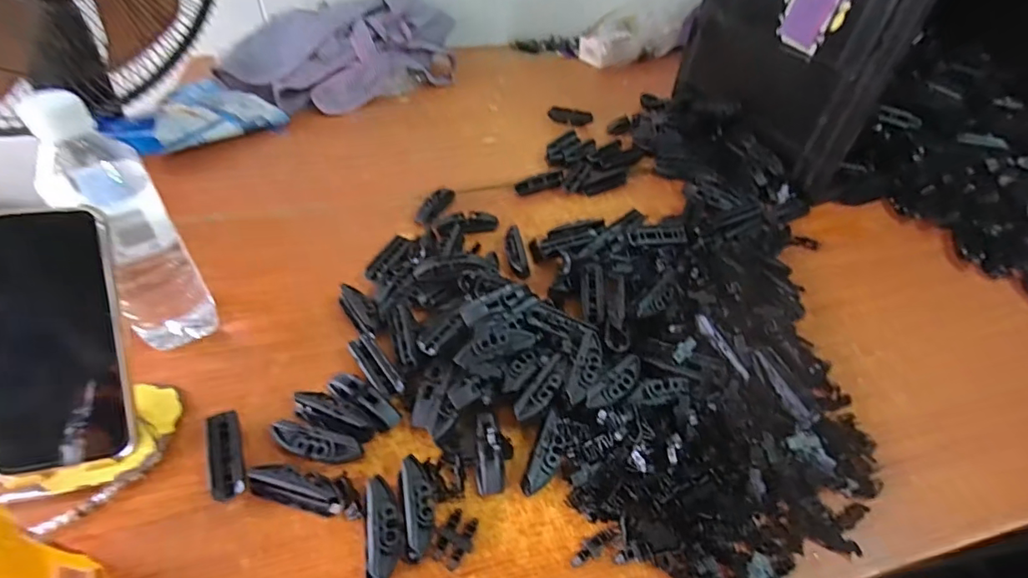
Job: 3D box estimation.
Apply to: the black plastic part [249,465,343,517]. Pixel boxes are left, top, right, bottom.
[{"bbox_3d":[-0.151,0.138,0.347,0.065,0.019,0.020,12,45,7],"label":"black plastic part"}]

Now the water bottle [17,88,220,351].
[{"bbox_3d":[-0.297,-0.041,0.383,0.063,0.207,0.064,-32,55,-31],"label":"water bottle"}]

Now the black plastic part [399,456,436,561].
[{"bbox_3d":[-0.067,0.149,0.345,0.020,0.021,0.066,-7,46,-12],"label":"black plastic part"}]

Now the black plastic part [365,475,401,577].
[{"bbox_3d":[-0.087,0.161,0.332,0.020,0.021,0.071,-6,46,-11],"label":"black plastic part"}]

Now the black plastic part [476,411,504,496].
[{"bbox_3d":[-0.019,0.120,0.370,0.019,0.018,0.059,-5,59,-5],"label":"black plastic part"}]

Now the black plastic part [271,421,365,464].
[{"bbox_3d":[-0.149,0.116,0.370,0.070,0.017,0.021,14,45,9],"label":"black plastic part"}]

